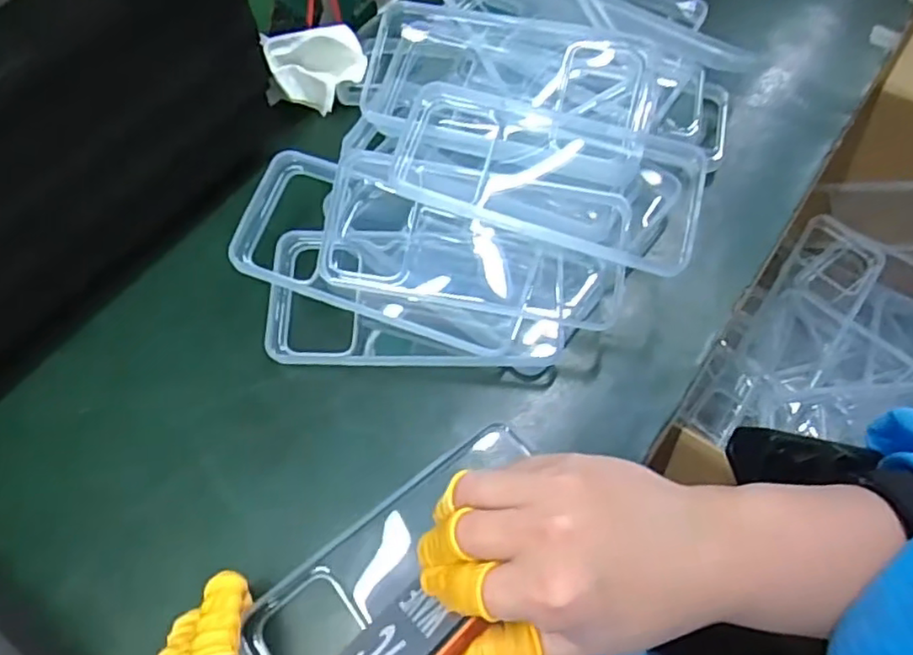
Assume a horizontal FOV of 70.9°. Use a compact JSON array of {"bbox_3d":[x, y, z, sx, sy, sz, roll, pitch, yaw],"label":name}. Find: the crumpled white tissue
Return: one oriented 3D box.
[{"bbox_3d":[-0.098,-0.181,0.448,0.074,0.042,0.042,-13,60,-5],"label":"crumpled white tissue"}]

